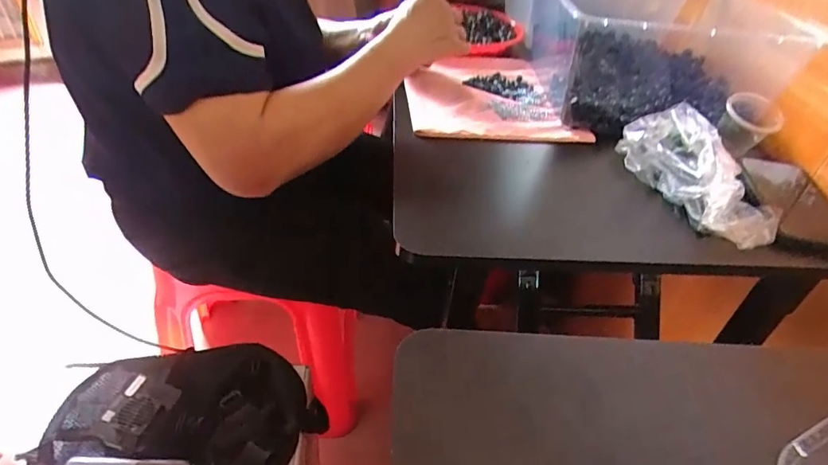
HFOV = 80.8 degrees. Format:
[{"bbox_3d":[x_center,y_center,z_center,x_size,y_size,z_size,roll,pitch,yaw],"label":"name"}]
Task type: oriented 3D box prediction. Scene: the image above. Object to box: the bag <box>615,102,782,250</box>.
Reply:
[{"bbox_3d":[0.305,-0.064,0.534,0.091,0.080,0.191,-7,41,-15],"label":"bag"}]

